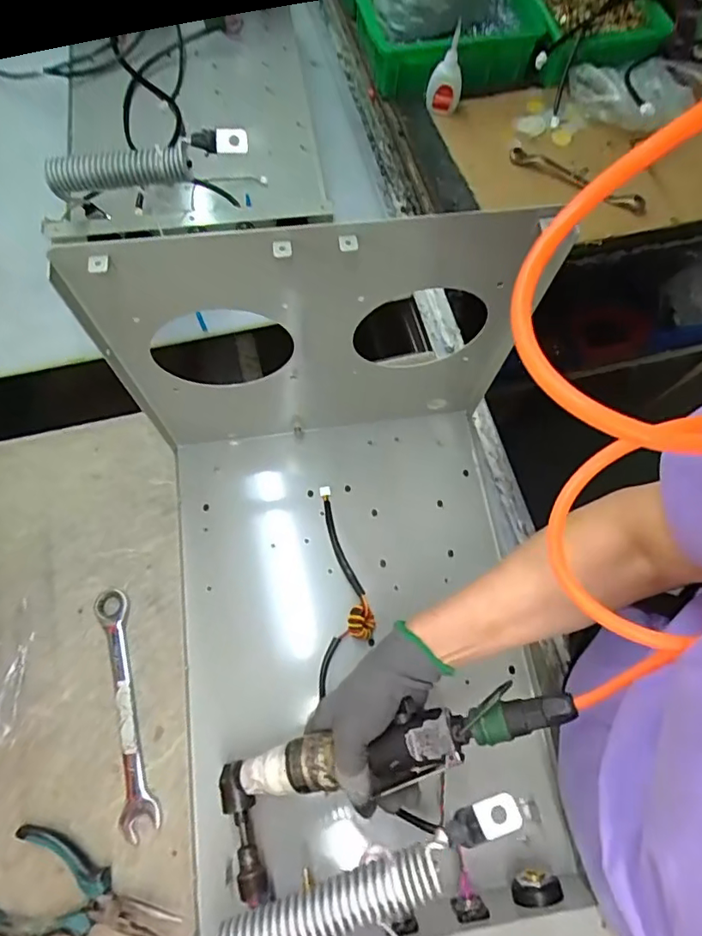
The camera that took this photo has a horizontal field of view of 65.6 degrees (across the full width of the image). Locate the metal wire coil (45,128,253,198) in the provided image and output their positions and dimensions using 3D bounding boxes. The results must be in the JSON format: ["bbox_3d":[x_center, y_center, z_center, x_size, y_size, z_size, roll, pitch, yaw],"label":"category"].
[{"bbox_3d":[-0.205,-0.306,0.546,0.201,0.044,0.033,-2,69,-2],"label":"metal wire coil"}]

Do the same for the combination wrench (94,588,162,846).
[{"bbox_3d":[-0.215,0.225,0.517,0.031,0.011,0.219,-15,70,-7],"label":"combination wrench"}]

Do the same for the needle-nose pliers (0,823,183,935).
[{"bbox_3d":[-0.223,0.362,0.457,0.150,0.019,0.073,14,70,4],"label":"needle-nose pliers"}]

